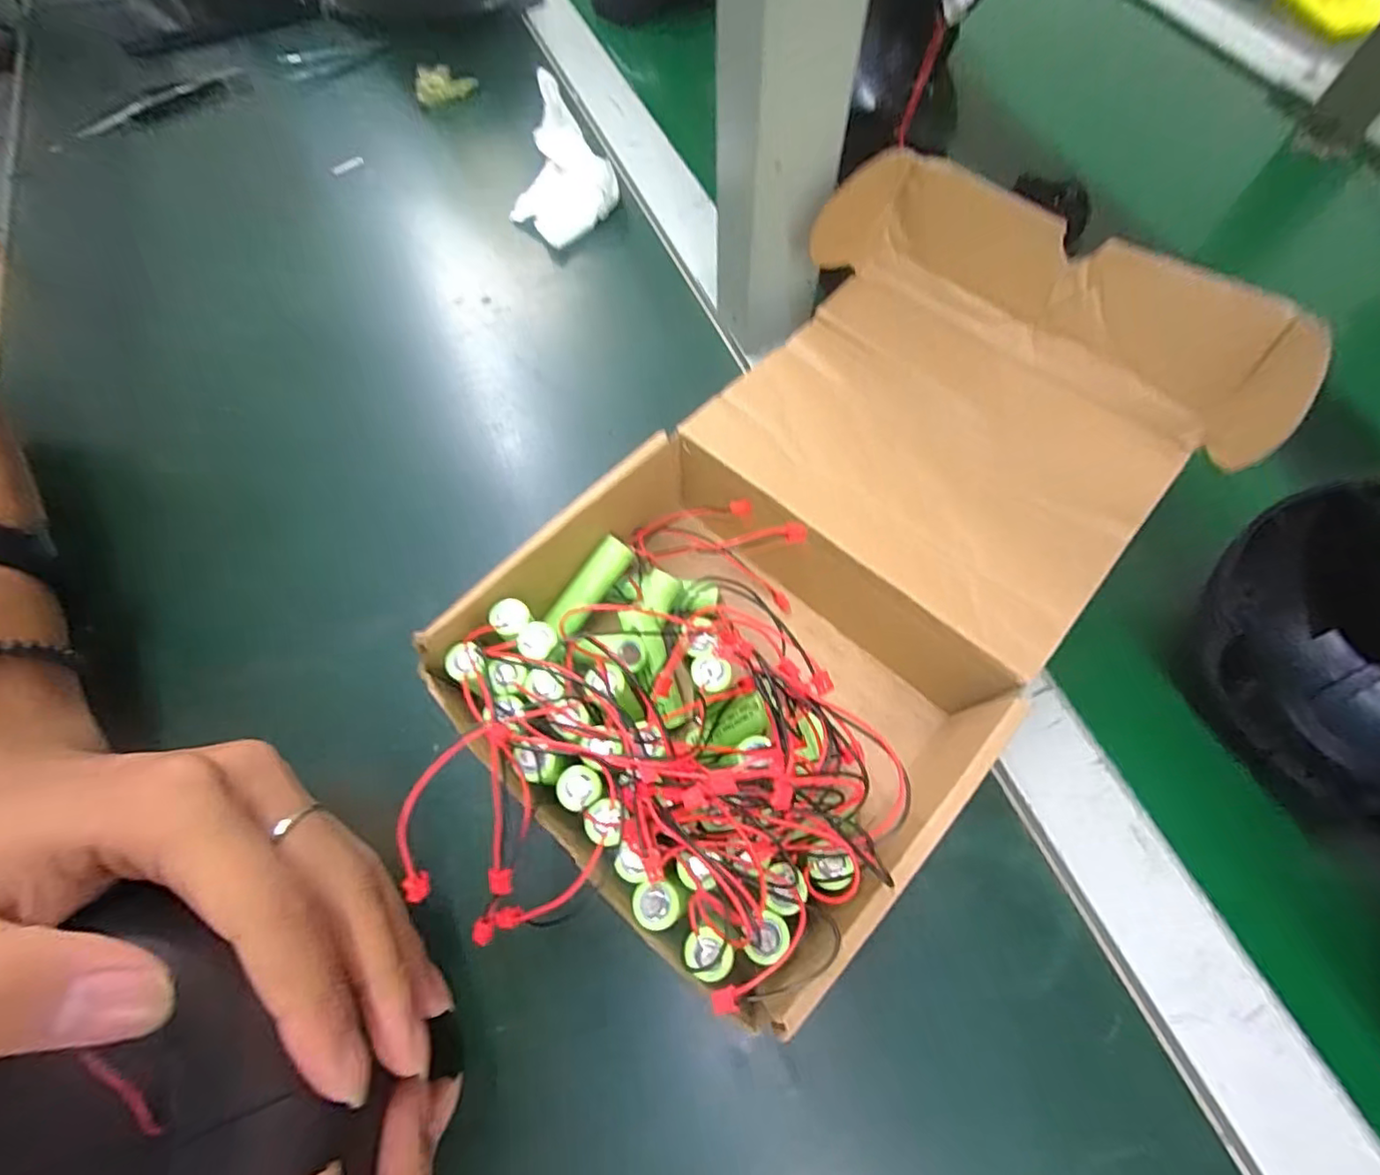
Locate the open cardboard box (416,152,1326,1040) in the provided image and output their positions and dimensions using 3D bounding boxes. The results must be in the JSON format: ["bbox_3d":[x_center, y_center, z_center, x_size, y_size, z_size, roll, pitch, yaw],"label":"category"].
[{"bbox_3d":[0.054,-0.015,0.234,0.178,0.090,0.302,41,75,18],"label":"open cardboard box"}]

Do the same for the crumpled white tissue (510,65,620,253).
[{"bbox_3d":[-0.080,-0.258,0.365,0.062,0.054,0.063,39,74,17],"label":"crumpled white tissue"}]

